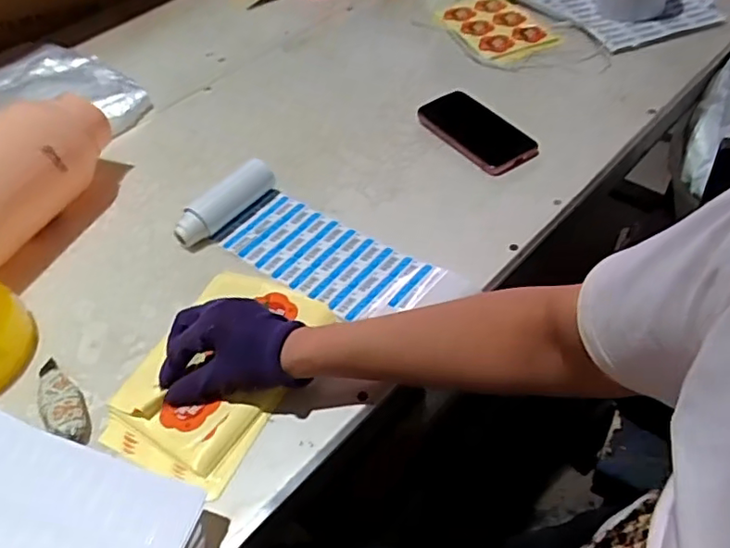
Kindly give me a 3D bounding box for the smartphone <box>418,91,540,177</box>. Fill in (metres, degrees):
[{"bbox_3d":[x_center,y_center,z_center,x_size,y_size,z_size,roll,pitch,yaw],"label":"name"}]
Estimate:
[{"bbox_3d":[0.145,-0.193,0.789,0.083,0.016,0.173,-33,56,-13],"label":"smartphone"}]

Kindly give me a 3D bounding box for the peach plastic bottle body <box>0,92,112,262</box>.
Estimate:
[{"bbox_3d":[-0.423,-0.120,0.704,0.117,0.138,0.258,21,54,24],"label":"peach plastic bottle body"}]

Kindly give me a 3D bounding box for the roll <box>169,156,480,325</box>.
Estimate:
[{"bbox_3d":[-0.055,-0.036,0.663,0.305,0.046,0.131,21,54,23],"label":"roll"}]

